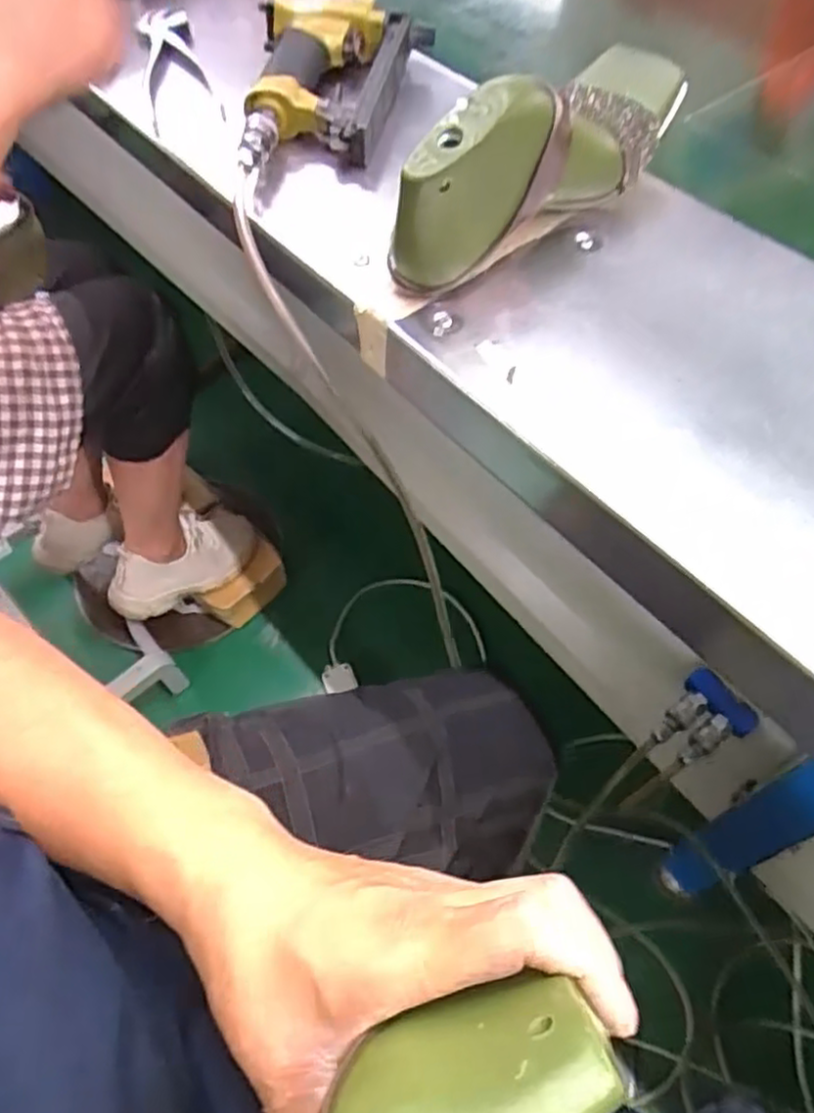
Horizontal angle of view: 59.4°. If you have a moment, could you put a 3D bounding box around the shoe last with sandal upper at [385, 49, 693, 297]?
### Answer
[{"bbox_3d":[0.083,-0.248,0.437,0.230,0.096,0.065,-40,64,-20],"label":"shoe last with sandal upper"}]

